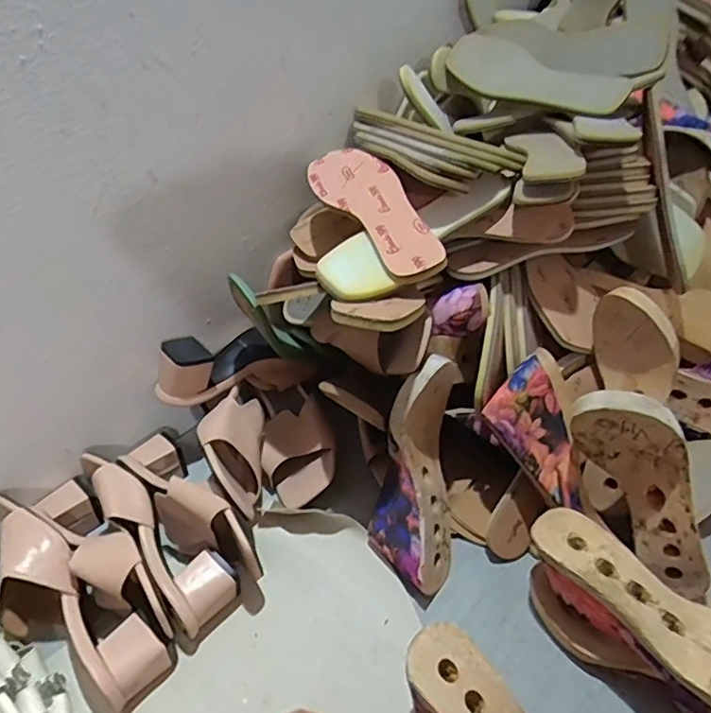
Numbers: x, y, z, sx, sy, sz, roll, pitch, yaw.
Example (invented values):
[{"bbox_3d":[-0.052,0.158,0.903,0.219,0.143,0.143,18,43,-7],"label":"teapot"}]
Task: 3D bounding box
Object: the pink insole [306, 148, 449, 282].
[{"bbox_3d":[0.021,-0.162,0.606,0.077,0.007,0.233,-32,53,-6],"label":"pink insole"}]

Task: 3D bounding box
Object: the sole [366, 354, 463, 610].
[{"bbox_3d":[0.062,0.121,0.587,0.085,0.241,0.071,5,1,8],"label":"sole"}]

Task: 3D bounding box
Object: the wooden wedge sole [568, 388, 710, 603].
[{"bbox_3d":[0.269,0.120,0.531,0.081,0.233,0.053,-11,25,48],"label":"wooden wedge sole"}]

